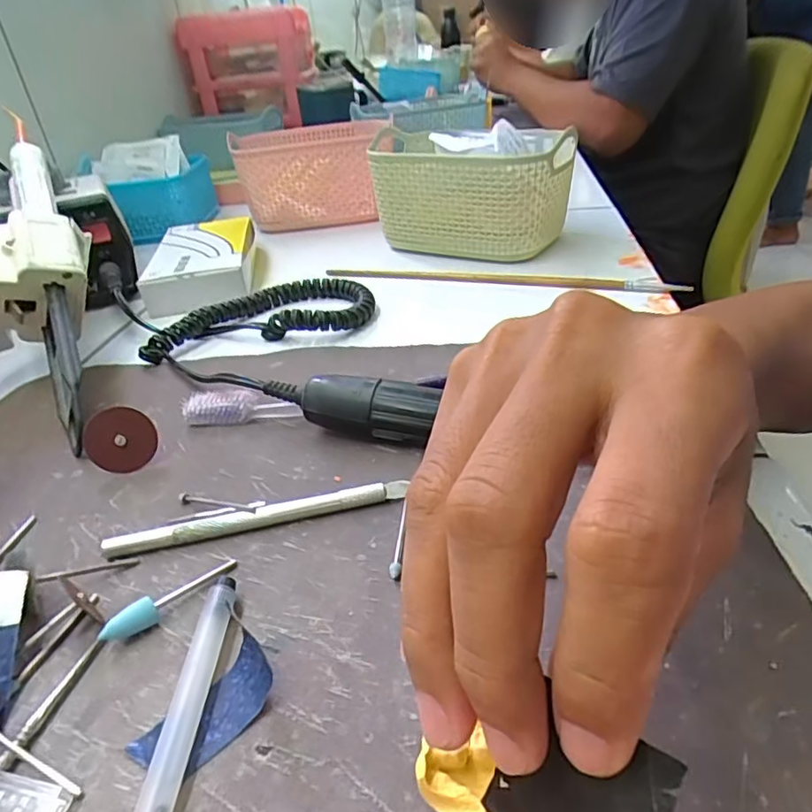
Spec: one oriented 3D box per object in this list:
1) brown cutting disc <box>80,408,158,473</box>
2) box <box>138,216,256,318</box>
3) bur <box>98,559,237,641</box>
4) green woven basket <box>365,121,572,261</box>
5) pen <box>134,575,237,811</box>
[{"bbox_3d":[-0.137,0.016,0.279,0.031,0.031,0.004,27,0,-18],"label":"brown cutting disc"},{"bbox_3d":[-0.174,-0.125,0.501,0.084,0.028,0.154,-11,33,-7],"label":"box"},{"bbox_3d":[-0.083,0.069,0.209,0.049,0.011,0.007,-31,40,-33],"label":"bur"},{"bbox_3d":[0.053,-0.184,0.506,0.170,0.085,0.113,9,36,22],"label":"green woven basket"},{"bbox_3d":[-0.065,0.100,0.158,0.010,0.010,0.123,-4,33,4],"label":"pen"}]

